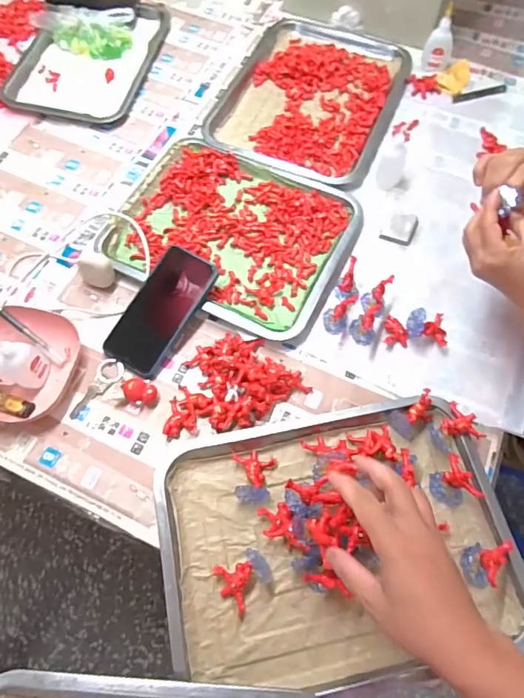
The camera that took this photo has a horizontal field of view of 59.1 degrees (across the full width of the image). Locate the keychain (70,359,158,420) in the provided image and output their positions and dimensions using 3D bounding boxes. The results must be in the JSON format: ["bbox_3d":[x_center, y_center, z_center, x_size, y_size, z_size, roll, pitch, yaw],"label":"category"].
[{"bbox_3d":[-0.176,0.039,0.544,0.100,0.022,0.066,-9,67,-3],"label":"keychain"}]

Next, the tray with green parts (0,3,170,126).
[{"bbox_3d":[-0.295,-0.507,0.778,0.211,0.042,0.283,11,67,6],"label":"tray with green parts"}]

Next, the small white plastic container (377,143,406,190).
[{"bbox_3d":[0.185,-0.262,0.659,0.033,0.055,0.032,0,66,1],"label":"small white plastic container"}]

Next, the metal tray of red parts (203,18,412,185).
[{"bbox_3d":[0.080,-0.414,0.748,0.266,0.018,0.326,21,68,10],"label":"metal tray of red parts"}]

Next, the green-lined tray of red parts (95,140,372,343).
[{"bbox_3d":[-0.036,-0.166,0.634,0.302,0.022,0.253,24,69,11],"label":"green-lined tray of red parts"}]

